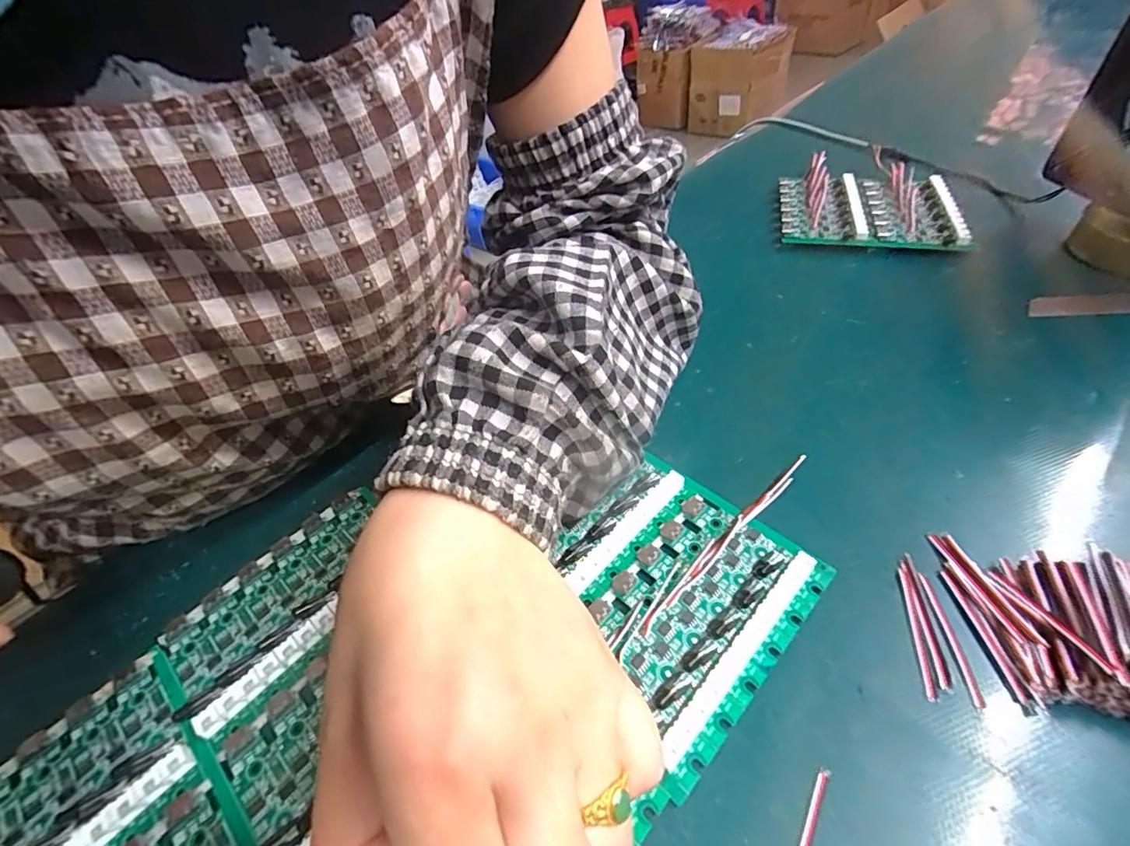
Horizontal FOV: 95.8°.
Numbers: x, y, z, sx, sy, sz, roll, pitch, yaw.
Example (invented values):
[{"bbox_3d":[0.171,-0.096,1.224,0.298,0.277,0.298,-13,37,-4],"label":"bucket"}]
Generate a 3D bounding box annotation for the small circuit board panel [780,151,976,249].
[{"bbox_3d":[0.228,-0.164,0.392,0.115,0.033,0.115,7,48,14],"label":"small circuit board panel"}]

